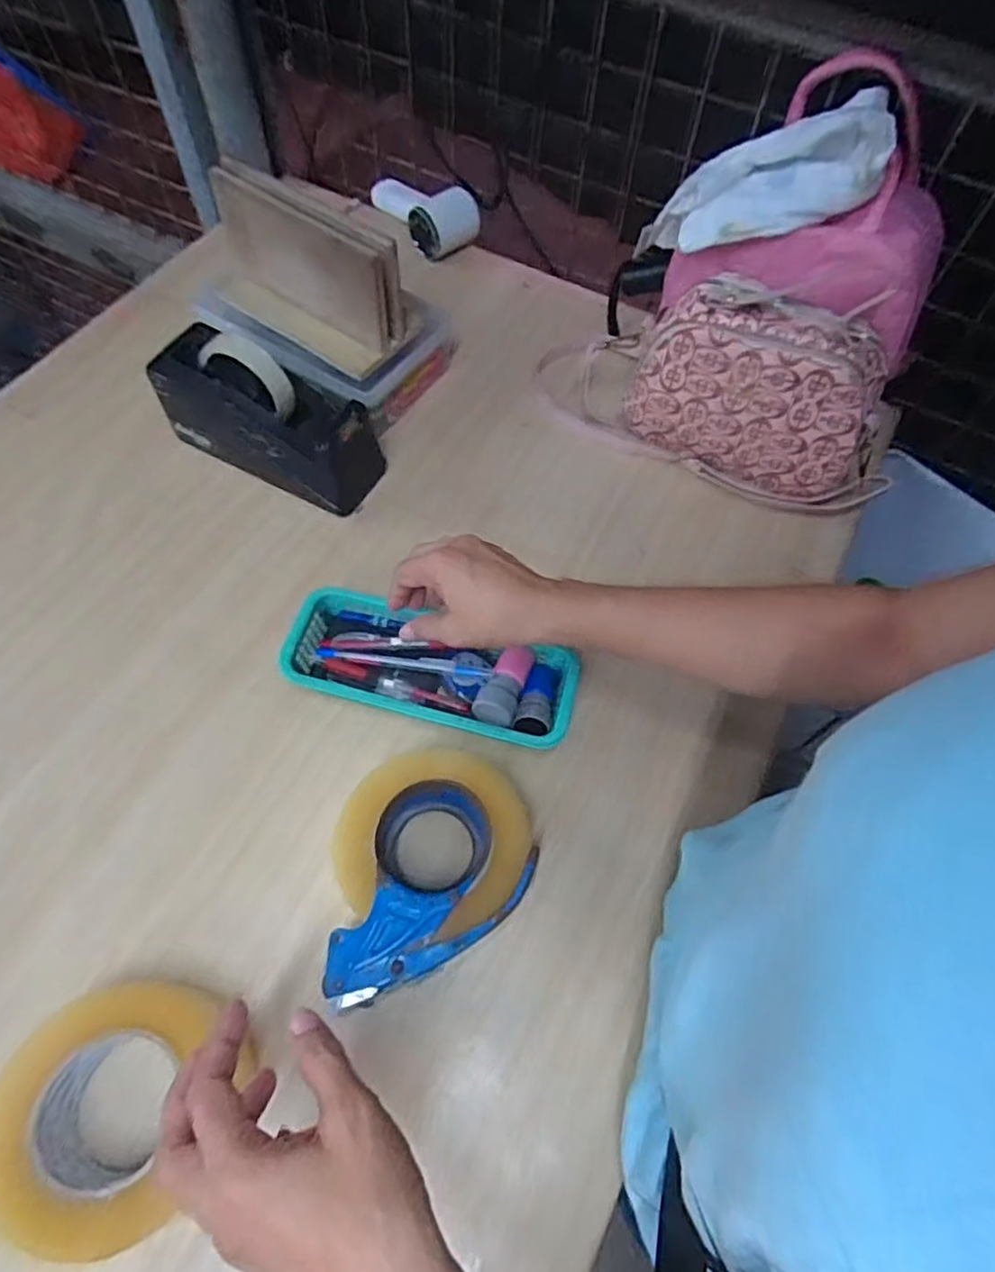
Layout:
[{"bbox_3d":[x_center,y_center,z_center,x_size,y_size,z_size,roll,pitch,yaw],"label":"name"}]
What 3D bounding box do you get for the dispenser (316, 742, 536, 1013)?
[{"bbox_3d":[-0.053,0.154,0.477,0.152,0.057,0.133,-23,66,-14],"label":"dispenser"}]

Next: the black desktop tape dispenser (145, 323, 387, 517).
[{"bbox_3d":[-0.209,-0.202,0.641,0.207,0.116,0.083,26,64,10],"label":"black desktop tape dispenser"}]

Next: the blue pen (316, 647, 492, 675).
[{"bbox_3d":[-0.074,0.019,0.541,0.137,0.009,0.010,9,62,2],"label":"blue pen"}]

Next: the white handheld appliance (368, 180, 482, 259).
[{"bbox_3d":[-0.091,-0.534,0.852,0.078,0.054,0.158,-27,67,-16],"label":"white handheld appliance"}]

